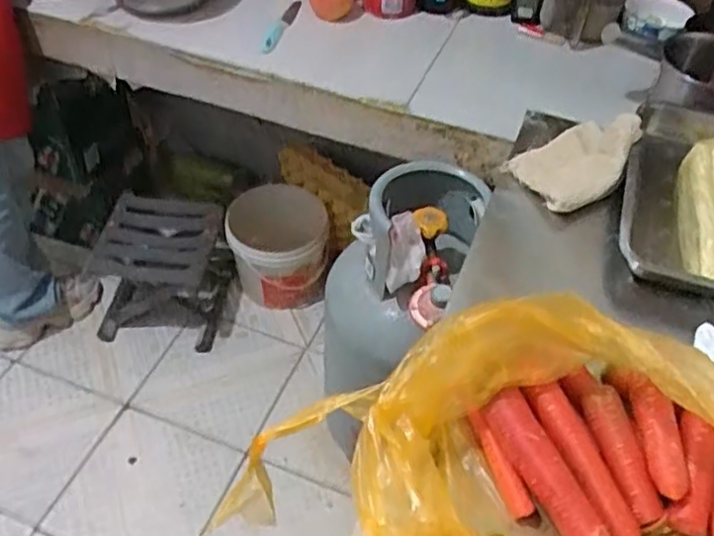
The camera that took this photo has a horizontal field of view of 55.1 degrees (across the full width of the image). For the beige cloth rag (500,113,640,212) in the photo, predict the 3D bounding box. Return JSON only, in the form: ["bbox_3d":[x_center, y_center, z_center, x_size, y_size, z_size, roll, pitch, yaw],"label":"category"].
[{"bbox_3d":[0.277,-0.145,0.875,0.133,0.056,0.169,33,54,24],"label":"beige cloth rag"}]

